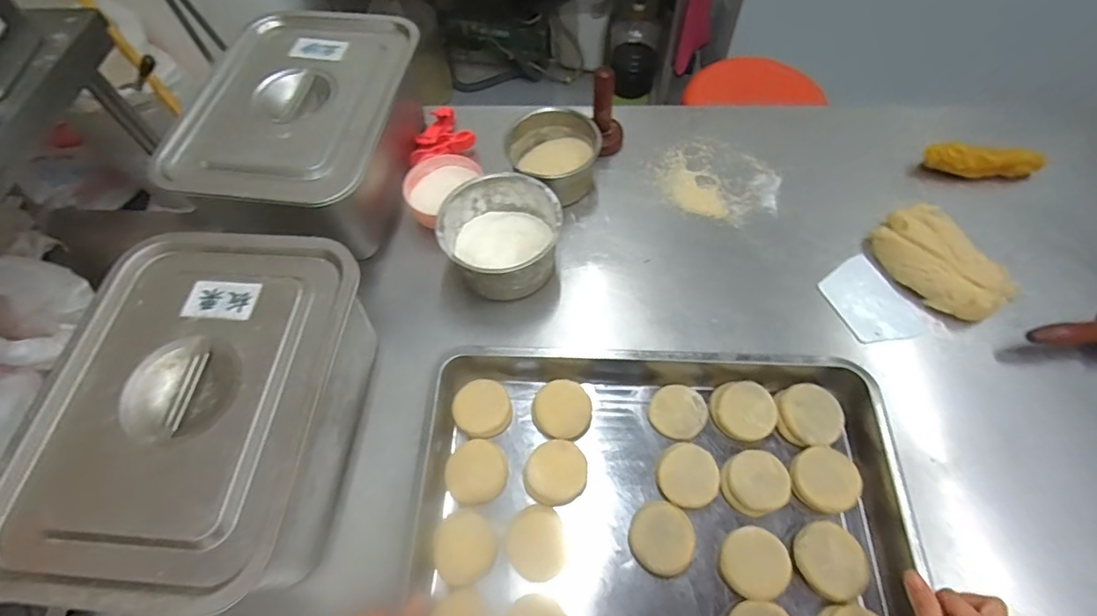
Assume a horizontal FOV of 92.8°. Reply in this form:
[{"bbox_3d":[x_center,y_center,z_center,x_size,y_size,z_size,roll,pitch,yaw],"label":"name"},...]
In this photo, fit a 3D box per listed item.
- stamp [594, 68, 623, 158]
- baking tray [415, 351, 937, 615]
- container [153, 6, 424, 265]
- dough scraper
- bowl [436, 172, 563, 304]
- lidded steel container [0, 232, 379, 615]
[{"bbox_3d":[0.089,-0.289,0.773,0.048,0.124,0.052,-1,61,2],"label":"stamp"},{"bbox_3d":[0.112,0.212,0.534,0.471,0.056,0.343,0,59,5],"label":"baking tray"},{"bbox_3d":[-0.325,-0.233,0.732,0.263,0.155,0.363,6,61,6],"label":"container"},{"bbox_3d":[0.414,-0.006,0.664,0.099,0.011,0.126,-29,64,-14],"label":"dough scraper"},{"bbox_3d":[-0.059,-0.091,0.687,0.147,0.092,0.139,-1,61,2],"label":"bowl"},{"bbox_3d":[-0.337,0.108,0.543,0.247,0.149,0.350,6,61,5],"label":"lidded steel container"}]

